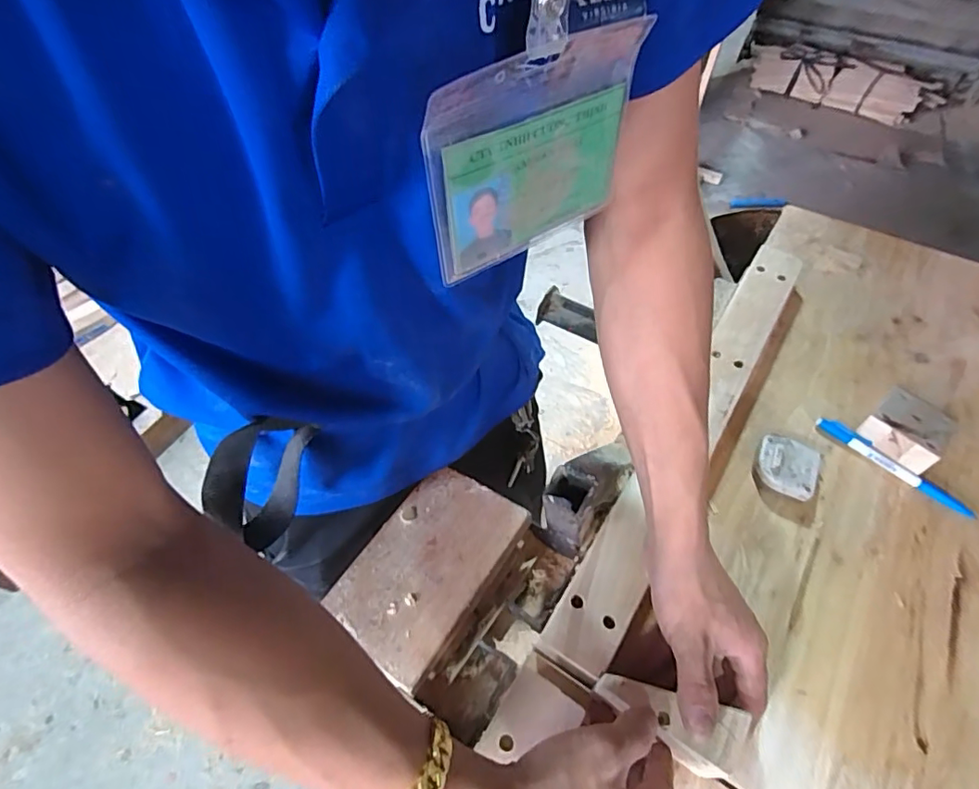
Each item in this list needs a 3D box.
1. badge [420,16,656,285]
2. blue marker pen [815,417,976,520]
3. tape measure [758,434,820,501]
[{"bbox_3d":[0.019,-0.096,0.213,0.099,0.077,0.005,-31,61,-20],"label":"badge"},{"bbox_3d":[0.362,0.063,0.474,0.012,0.014,0.135,-38,63,-23],"label":"blue marker pen"},{"bbox_3d":[0.263,0.066,0.470,0.049,0.024,0.054,26,60,20],"label":"tape measure"}]

